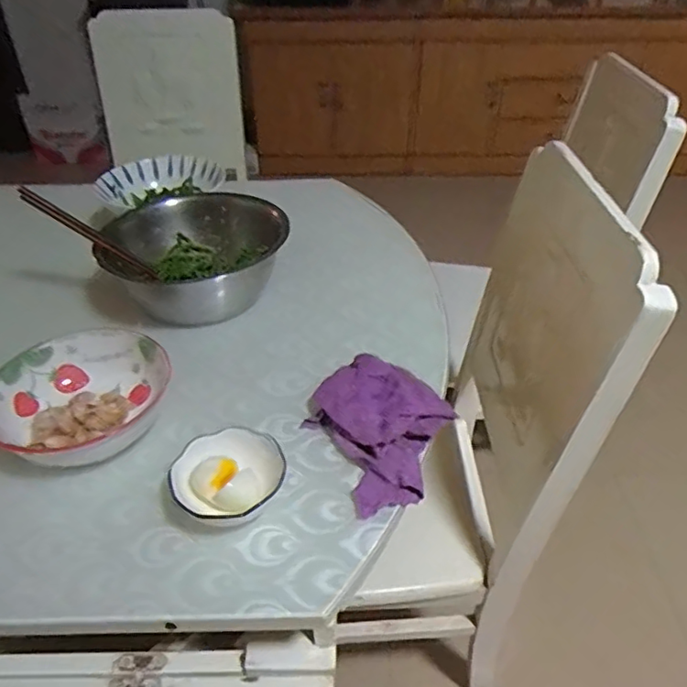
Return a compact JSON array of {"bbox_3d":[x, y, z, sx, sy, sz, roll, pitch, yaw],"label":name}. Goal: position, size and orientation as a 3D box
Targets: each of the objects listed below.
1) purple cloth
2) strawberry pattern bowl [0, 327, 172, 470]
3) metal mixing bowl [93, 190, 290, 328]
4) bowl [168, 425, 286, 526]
[{"bbox_3d":[0.041,0.075,0.610,0.142,0.033,0.183,-18,42,-20],"label":"purple cloth"},{"bbox_3d":[-0.269,0.060,0.612,0.160,0.056,0.176,30,48,32],"label":"strawberry pattern bowl"},{"bbox_3d":[-0.209,-0.128,0.836,0.238,0.093,0.238,0,39,0],"label":"metal mixing bowl"},{"bbox_3d":[-0.105,0.121,0.540,0.101,0.041,0.099,-7,40,-8],"label":"bowl"}]

